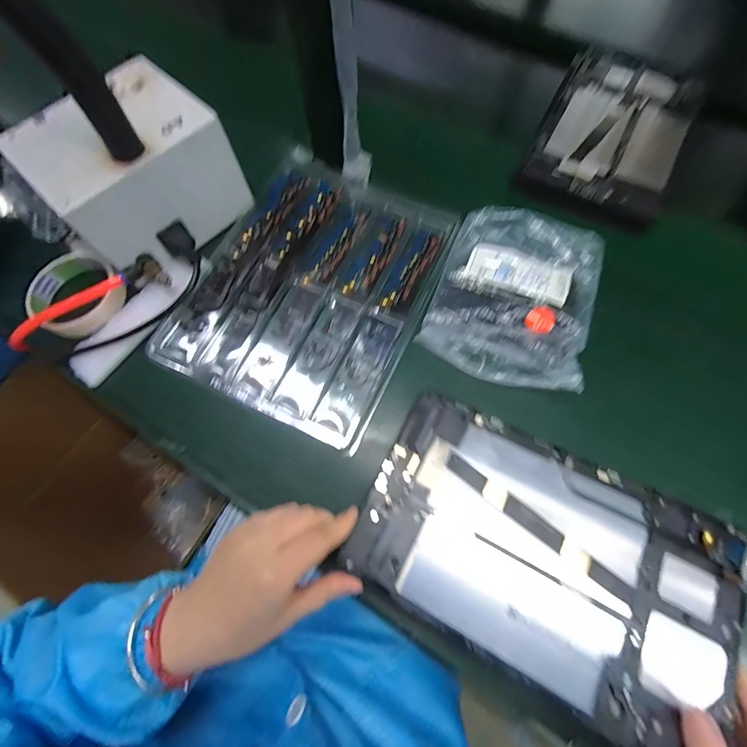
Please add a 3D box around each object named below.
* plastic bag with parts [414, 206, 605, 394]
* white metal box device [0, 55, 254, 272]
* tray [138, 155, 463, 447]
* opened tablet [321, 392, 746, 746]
[{"bbox_3d":[0.134,-0.078,0.342,0.141,0.032,0.169,21,71,8],"label":"plastic bag with parts"},{"bbox_3d":[-0.232,-0.197,0.354,0.131,0.099,0.155,43,75,14],"label":"white metal box device"},{"bbox_3d":[-0.057,-0.093,0.365,0.216,0.023,0.272,24,71,10],"label":"tray"},{"bbox_3d":[0.111,0.120,0.249,0.235,0.012,0.147,24,67,13],"label":"opened tablet"}]

